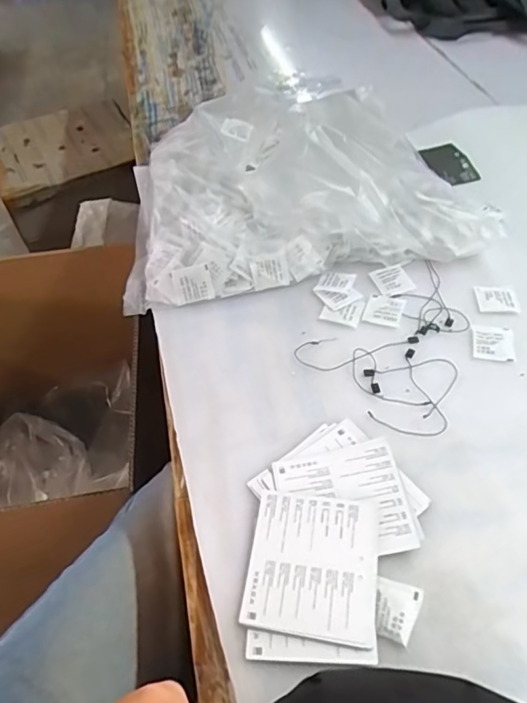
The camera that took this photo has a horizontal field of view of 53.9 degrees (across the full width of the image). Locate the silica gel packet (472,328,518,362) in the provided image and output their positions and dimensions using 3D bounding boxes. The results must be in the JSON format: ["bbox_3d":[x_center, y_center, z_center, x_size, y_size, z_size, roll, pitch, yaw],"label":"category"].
[{"bbox_3d":[0.235,-0.009,0.530,0.041,0.004,0.044,7,50,11],"label":"silica gel packet"}]

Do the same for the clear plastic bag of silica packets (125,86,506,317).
[{"bbox_3d":[0.039,-0.234,0.664,0.442,0.110,0.329,-9,49,-4],"label":"clear plastic bag of silica packets"}]

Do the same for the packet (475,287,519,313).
[{"bbox_3d":[0.257,-0.059,0.568,0.043,0.004,0.040,1,49,5],"label":"packet"}]

